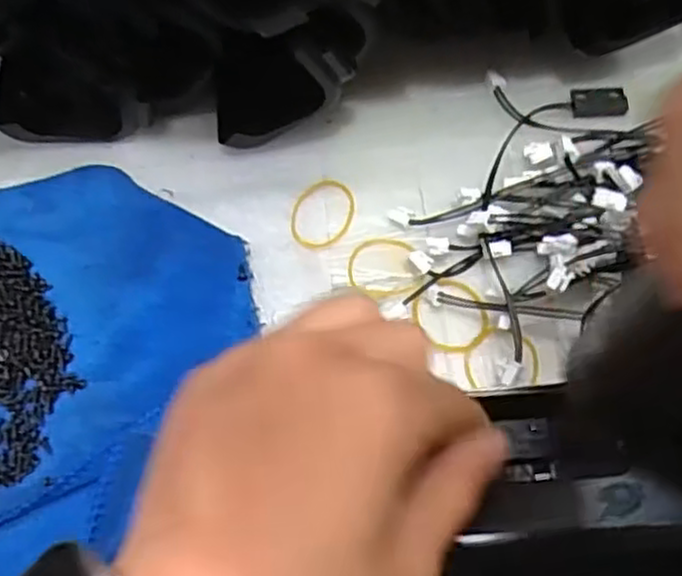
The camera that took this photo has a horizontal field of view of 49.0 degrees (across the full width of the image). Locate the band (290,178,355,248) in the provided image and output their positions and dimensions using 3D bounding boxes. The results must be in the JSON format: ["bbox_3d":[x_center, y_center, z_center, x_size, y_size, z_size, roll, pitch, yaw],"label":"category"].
[{"bbox_3d":[-0.008,-0.033,0.316,0.026,0.004,0.034,12,65,9],"label":"band"}]

